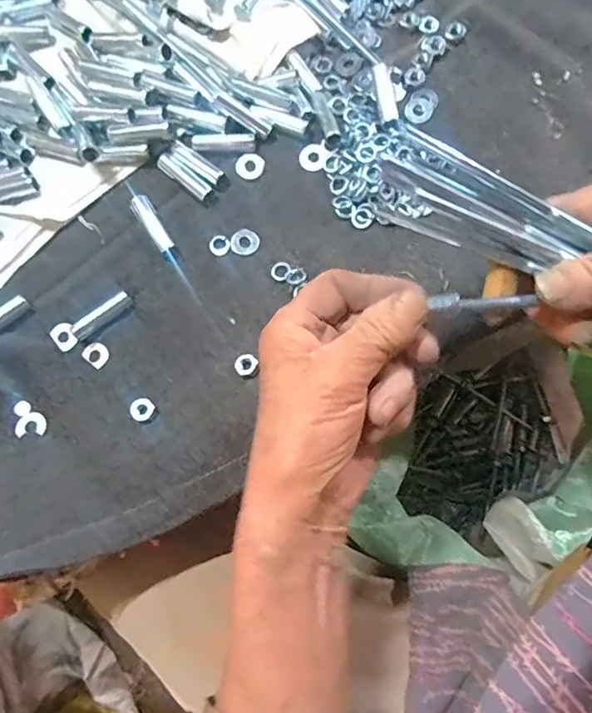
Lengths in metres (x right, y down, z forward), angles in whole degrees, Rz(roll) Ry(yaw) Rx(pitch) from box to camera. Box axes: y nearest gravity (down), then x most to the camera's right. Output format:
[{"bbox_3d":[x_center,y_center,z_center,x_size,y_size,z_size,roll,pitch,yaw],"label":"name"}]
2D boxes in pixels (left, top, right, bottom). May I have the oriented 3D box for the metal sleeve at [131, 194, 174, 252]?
[{"bbox_3d":[-0.097,-0.089,0.354,0.013,0.007,0.044,-32,75,-3],"label":"metal sleeve"}]

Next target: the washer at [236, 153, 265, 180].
[{"bbox_3d":[-0.031,-0.131,0.366,0.020,0.005,0.017,-16,75,1],"label":"washer"}]

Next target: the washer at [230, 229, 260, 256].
[{"bbox_3d":[-0.034,-0.077,0.353,0.019,0.004,0.018,-1,76,5],"label":"washer"}]

